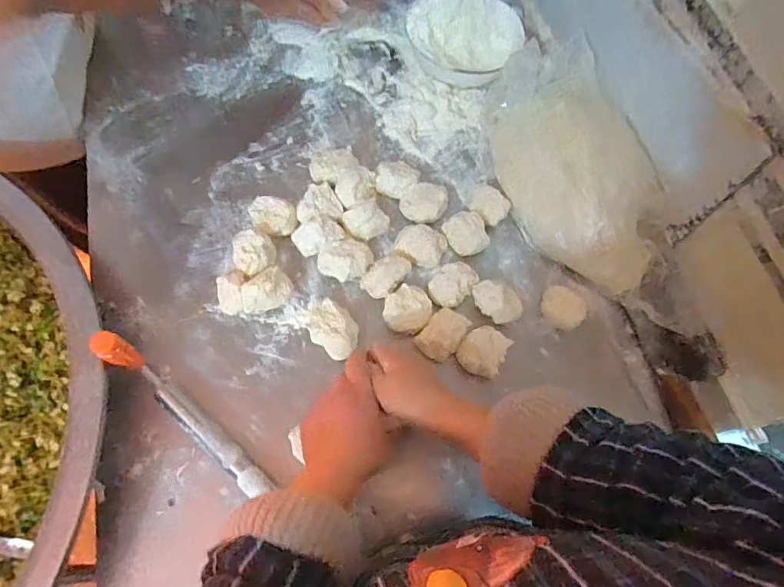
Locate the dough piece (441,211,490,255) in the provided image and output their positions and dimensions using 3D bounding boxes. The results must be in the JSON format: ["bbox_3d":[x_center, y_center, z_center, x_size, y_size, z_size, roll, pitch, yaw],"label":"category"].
[{"bbox_3d":[0.094,-0.076,0.603,0.049,0.033,0.046,-12,68,-11],"label":"dough piece"}]

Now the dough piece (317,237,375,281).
[{"bbox_3d":[-0.057,-0.042,0.582,0.054,0.032,0.053,36,67,10],"label":"dough piece"}]

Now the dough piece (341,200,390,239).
[{"bbox_3d":[-0.030,-0.091,0.602,0.055,0.029,0.046,-22,70,-15],"label":"dough piece"}]

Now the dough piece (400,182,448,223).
[{"bbox_3d":[0.040,-0.114,0.622,0.057,0.032,0.052,18,65,2],"label":"dough piece"}]

